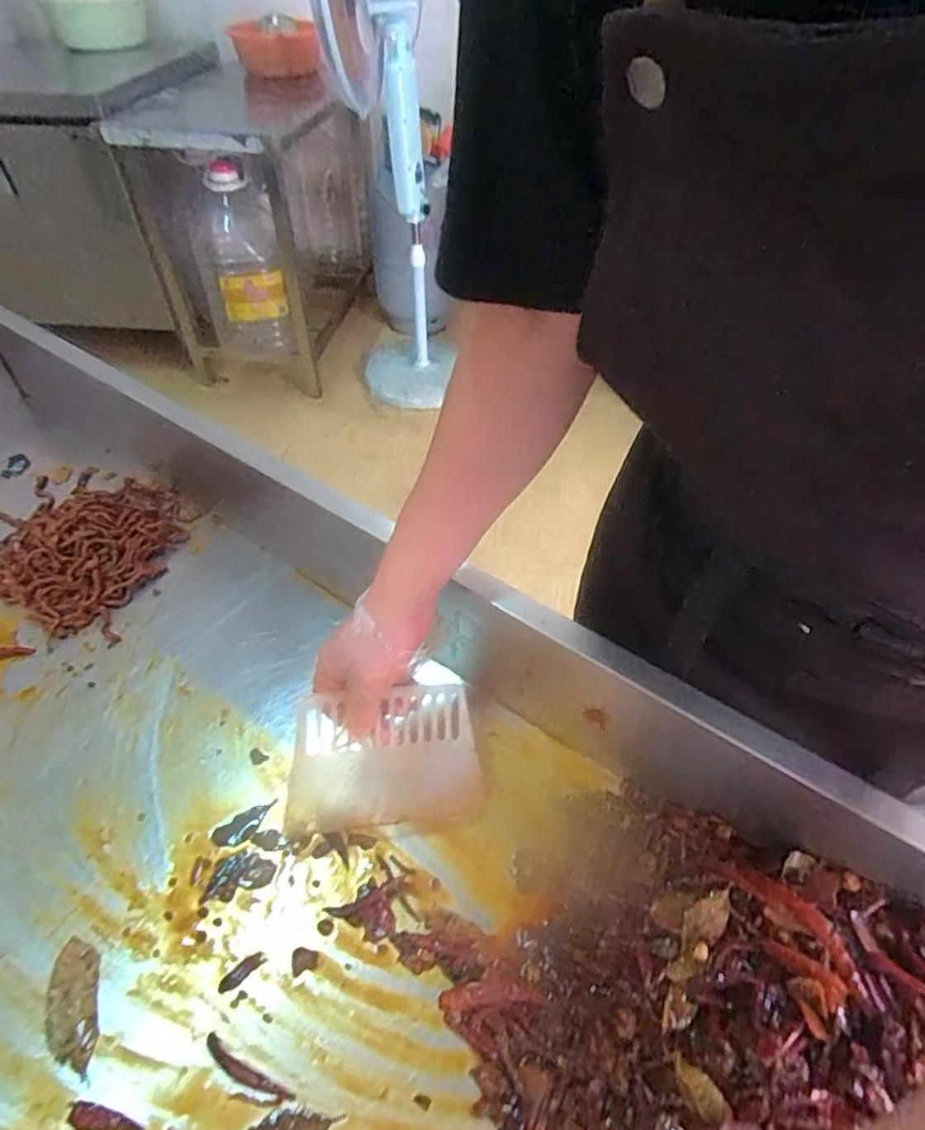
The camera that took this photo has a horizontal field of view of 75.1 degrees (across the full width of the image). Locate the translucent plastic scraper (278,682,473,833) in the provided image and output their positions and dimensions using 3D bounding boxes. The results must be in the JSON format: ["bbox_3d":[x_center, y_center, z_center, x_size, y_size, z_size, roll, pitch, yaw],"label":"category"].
[{"bbox_3d":[-0.064,0.158,0.492,0.152,0.009,0.112,0,91,-14],"label":"translucent plastic scraper"}]

